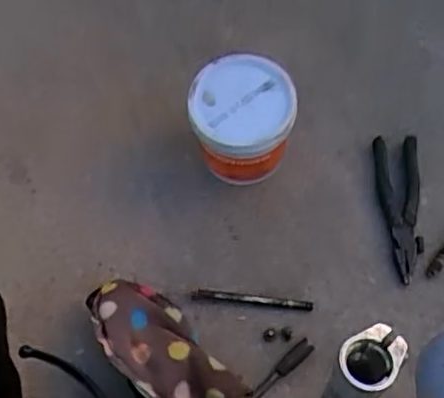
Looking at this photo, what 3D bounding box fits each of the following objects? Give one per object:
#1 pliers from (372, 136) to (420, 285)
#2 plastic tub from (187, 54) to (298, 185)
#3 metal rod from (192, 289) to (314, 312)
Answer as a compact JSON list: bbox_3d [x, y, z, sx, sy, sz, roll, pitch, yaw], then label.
[{"bbox_3d":[0.225,0.005,0.764,0.054,0.013,0.198,4,68,3],"label":"pliers"},{"bbox_3d":[0.026,-0.092,0.737,0.119,0.134,0.110,-1,68,1],"label":"plastic tub"},{"bbox_3d":[0.036,0.120,0.717,0.142,0.008,0.012,5,68,4],"label":"metal rod"}]

